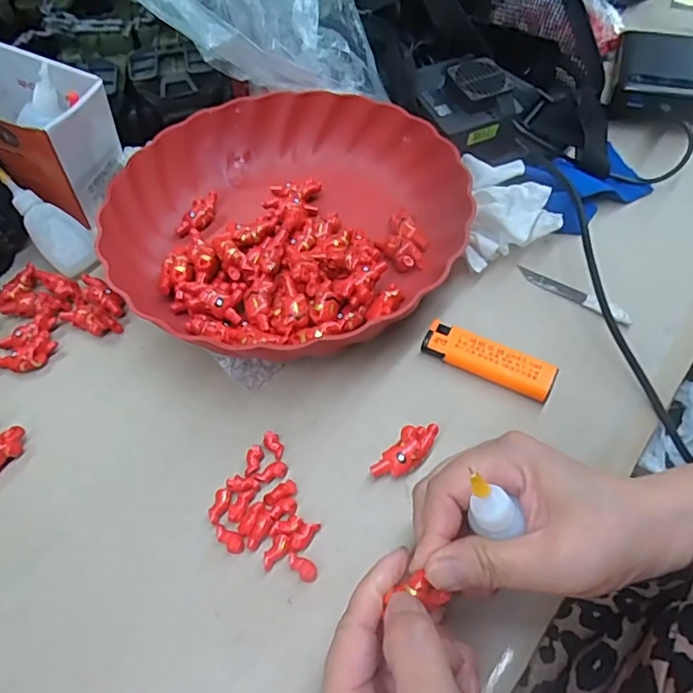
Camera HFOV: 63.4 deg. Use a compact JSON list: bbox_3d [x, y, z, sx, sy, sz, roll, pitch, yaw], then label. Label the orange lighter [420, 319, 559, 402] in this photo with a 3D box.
[{"bbox_3d":[0.087,0.009,0.346,0.080,0.016,0.020,24,59,17],"label":"orange lighter"}]

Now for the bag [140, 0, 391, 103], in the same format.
[{"bbox_3d":[-0.095,-0.283,0.443,0.249,0.093,0.097,13,58,15],"label":"bag"}]

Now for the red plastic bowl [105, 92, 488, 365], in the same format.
[{"bbox_3d":[-0.045,-0.090,0.395,0.232,0.048,0.239,-1,56,1],"label":"red plastic bowl"}]

